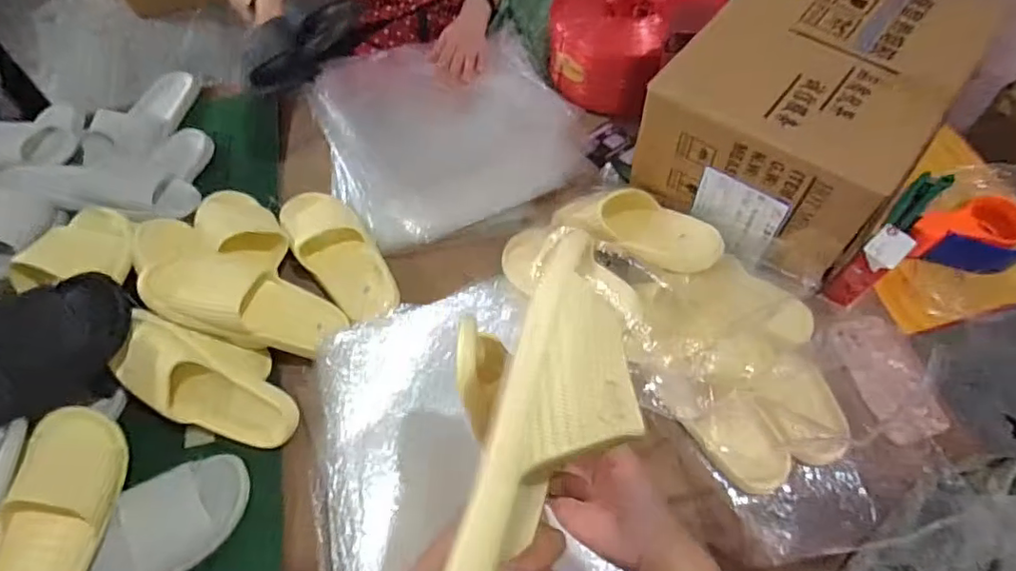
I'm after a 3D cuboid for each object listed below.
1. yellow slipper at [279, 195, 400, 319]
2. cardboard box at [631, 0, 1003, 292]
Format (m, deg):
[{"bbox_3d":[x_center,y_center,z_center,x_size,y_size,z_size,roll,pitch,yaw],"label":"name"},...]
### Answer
[{"bbox_3d":[-0.246,-0.041,0.840,0.098,0.063,0.265,-30,63,-14],"label":"yellow slipper"},{"bbox_3d":[0.397,-0.243,0.754,0.283,0.183,0.373,36,68,21],"label":"cardboard box"}]

